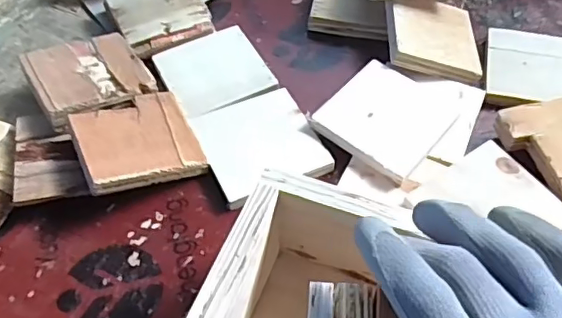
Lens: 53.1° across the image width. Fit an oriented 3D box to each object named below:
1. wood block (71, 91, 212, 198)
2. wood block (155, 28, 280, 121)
[{"bbox_3d":[-0.114,-0.015,0.444,0.089,0.012,0.084,-13,53,-29],"label":"wood block"},{"bbox_3d":[-0.060,-0.078,0.517,0.088,0.016,0.091,-24,56,-16],"label":"wood block"}]

